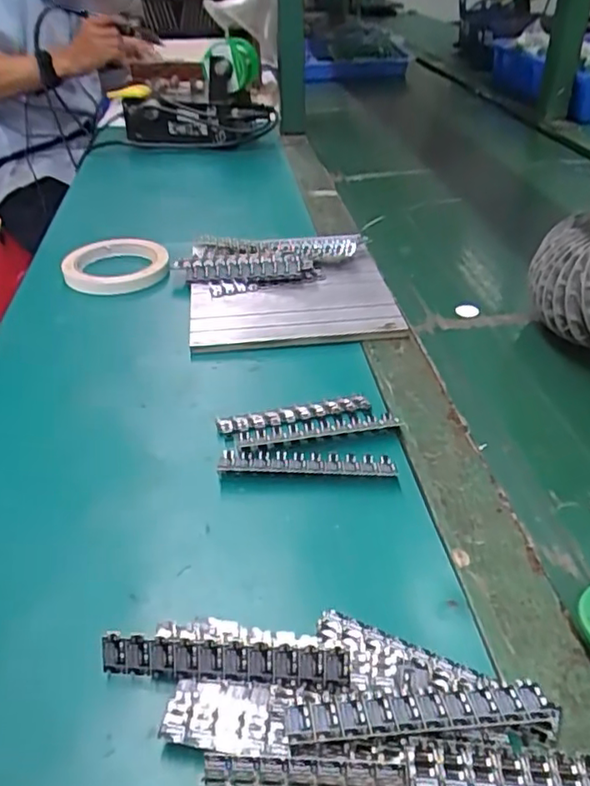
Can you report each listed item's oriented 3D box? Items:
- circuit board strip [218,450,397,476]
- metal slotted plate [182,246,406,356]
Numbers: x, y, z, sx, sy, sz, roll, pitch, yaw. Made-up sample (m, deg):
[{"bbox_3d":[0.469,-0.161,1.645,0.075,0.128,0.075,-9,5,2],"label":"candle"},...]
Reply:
[{"bbox_3d":[0.007,0.045,0.384,0.109,0.006,0.016,1,36,3],"label":"circuit board strip"},{"bbox_3d":[-0.003,-0.087,0.557,0.179,0.010,0.147,-4,36,-4],"label":"metal slotted plate"}]

